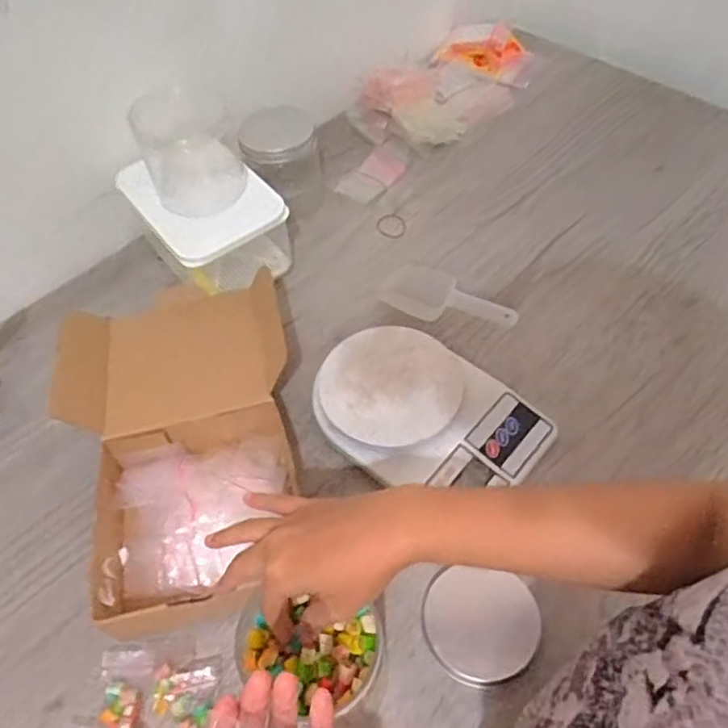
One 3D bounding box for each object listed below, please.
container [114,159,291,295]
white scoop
[{"bbox_3d":[-0.178,-0.165,0.689,0.174,0.078,0.131,38,64,26],"label":"container"},{"bbox_3d":[0.094,-0.073,0.671,0.143,0.025,0.059,16,57,14],"label":"white scoop"}]

